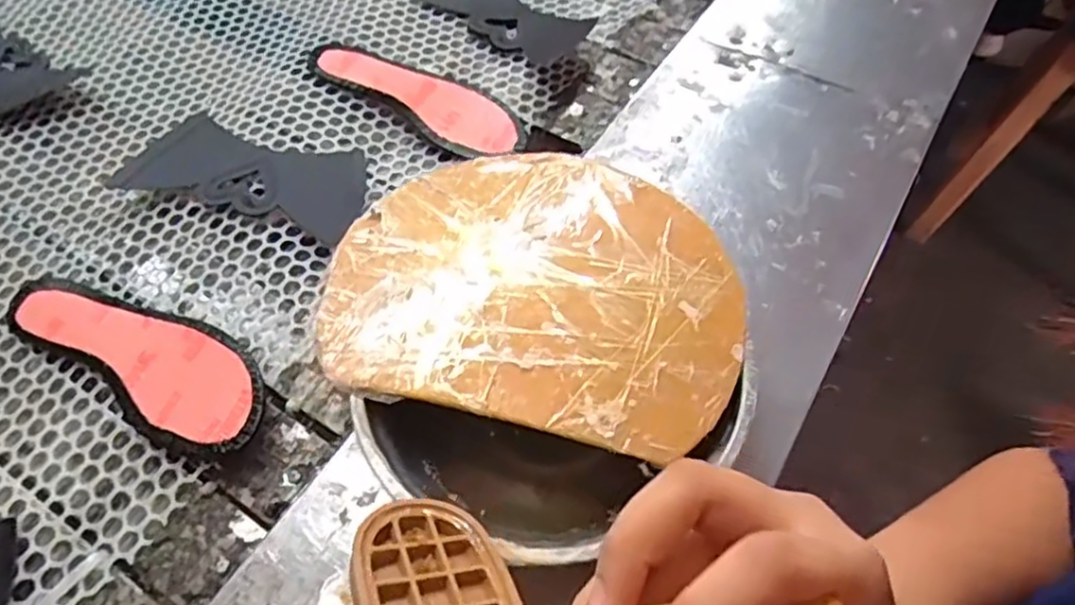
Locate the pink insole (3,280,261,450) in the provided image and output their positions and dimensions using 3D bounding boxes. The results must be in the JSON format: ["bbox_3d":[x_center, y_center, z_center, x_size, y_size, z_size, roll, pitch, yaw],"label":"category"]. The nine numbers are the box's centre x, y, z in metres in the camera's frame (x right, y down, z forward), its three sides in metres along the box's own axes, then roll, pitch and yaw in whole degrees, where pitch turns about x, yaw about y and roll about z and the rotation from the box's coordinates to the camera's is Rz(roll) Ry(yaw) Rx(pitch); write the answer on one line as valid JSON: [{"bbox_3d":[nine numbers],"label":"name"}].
[{"bbox_3d":[-0.279,0.038,0.482,0.222,0.026,0.075,24,59,15],"label":"pink insole"}]

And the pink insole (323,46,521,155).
[{"bbox_3d":[-0.111,-0.187,0.631,0.208,0.021,0.061,24,59,15],"label":"pink insole"}]

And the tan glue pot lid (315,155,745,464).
[{"bbox_3d":[0.001,-0.016,0.415,0.234,0.007,0.186,12,57,8],"label":"tan glue pot lid"}]

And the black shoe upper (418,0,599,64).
[{"bbox_3d":[-0.031,-0.306,0.719,0.184,0.008,0.099,36,63,21],"label":"black shoe upper"}]

